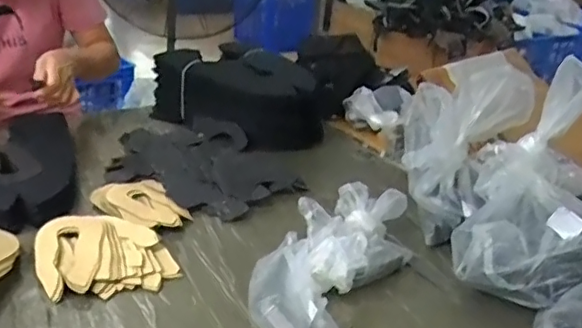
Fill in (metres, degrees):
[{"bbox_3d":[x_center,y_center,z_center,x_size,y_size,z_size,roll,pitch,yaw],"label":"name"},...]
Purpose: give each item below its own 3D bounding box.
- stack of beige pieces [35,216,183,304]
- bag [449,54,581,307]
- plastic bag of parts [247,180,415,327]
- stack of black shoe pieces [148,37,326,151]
[{"bbox_3d":[-0.239,0.114,0.737,0.158,0.033,0.145,-8,27,-25],"label":"stack of beige pieces"},{"bbox_3d":[0.298,0.027,0.666,0.165,0.237,0.156,-14,30,-35],"label":"bag"},{"bbox_3d":[0.052,0.113,0.724,0.135,0.074,0.301,19,28,29],"label":"plastic bag of parts"},{"bbox_3d":[-0.093,-0.135,1.125,0.336,0.130,0.165,20,29,31],"label":"stack of black shoe pieces"}]

